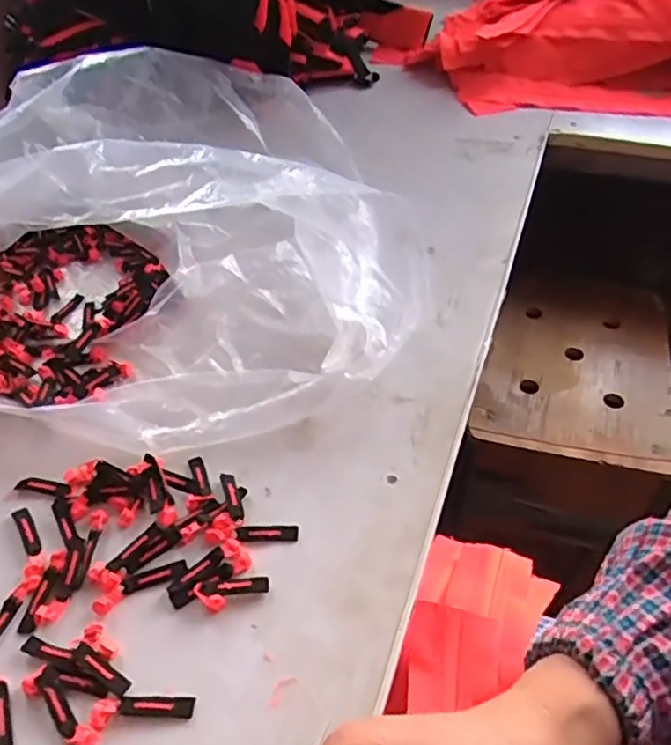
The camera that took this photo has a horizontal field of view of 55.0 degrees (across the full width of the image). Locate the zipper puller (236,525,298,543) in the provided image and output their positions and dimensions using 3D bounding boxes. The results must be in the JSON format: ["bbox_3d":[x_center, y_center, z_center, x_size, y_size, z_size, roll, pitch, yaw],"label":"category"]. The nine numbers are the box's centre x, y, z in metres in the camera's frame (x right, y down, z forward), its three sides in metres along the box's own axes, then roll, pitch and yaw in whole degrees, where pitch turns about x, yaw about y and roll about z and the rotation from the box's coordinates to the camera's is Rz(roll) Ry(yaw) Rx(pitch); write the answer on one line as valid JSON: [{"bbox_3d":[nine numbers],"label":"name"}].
[{"bbox_3d":[-0.052,0.121,0.488,0.045,0.004,0.013,-2,46,1],"label":"zipper puller"}]

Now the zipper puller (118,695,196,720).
[{"bbox_3d":[-0.113,0.212,0.410,0.046,0.004,0.013,1,46,4],"label":"zipper puller"}]

